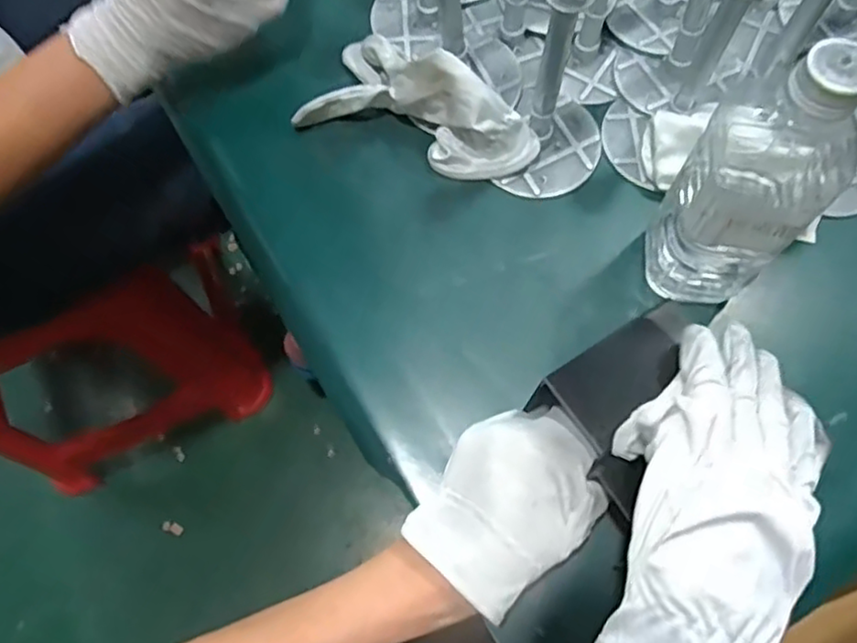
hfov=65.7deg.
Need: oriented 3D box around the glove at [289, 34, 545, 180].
[{"bbox_3d":[0.003,-0.174,0.485,0.170,0.061,0.101,20,71,9],"label":"glove"}]

